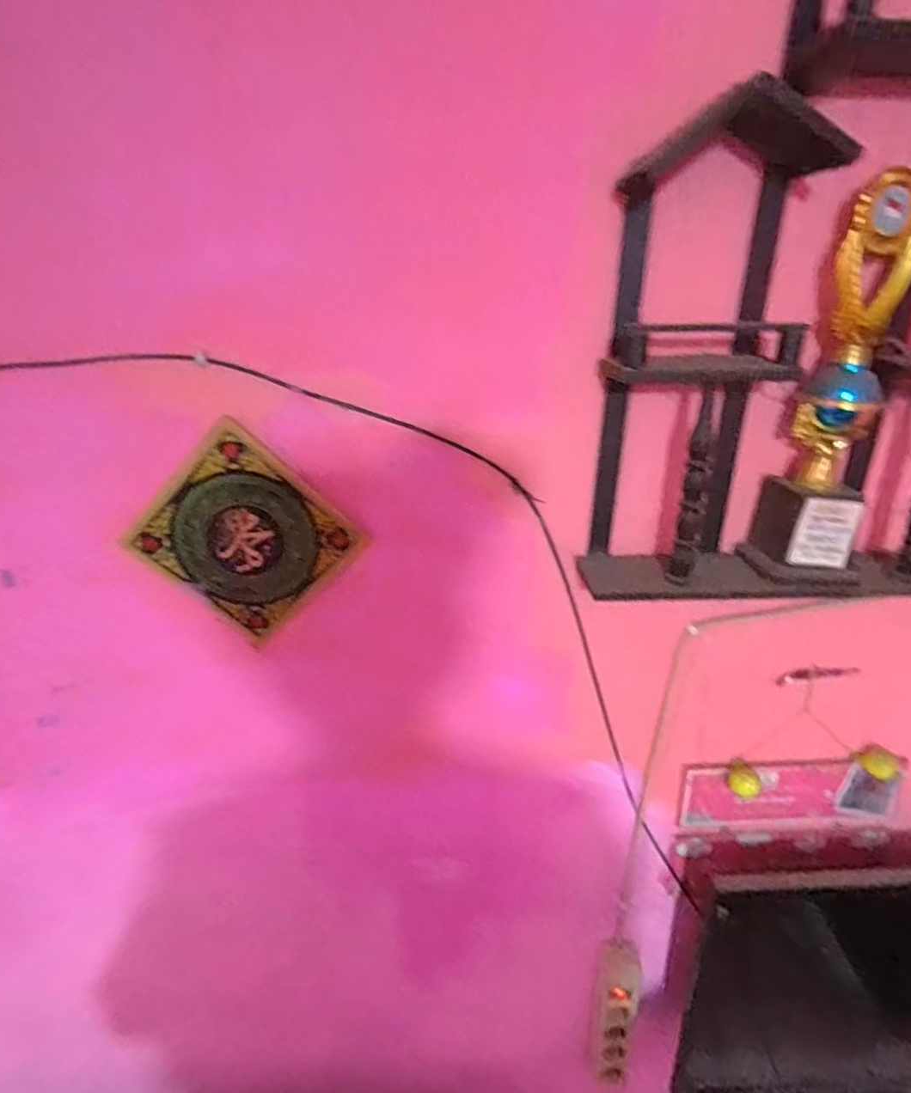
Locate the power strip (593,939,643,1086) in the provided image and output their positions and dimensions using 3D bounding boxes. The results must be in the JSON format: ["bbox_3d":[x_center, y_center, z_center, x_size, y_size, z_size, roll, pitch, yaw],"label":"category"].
[{"bbox_3d":[0.247,0.737,0.993,0.058,0.276,0.049,9,22,20],"label":"power strip"}]

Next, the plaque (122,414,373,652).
[{"bbox_3d":[-0.237,-0.001,0.719,0.201,0.212,0.024,41,19,-21],"label":"plaque"}]

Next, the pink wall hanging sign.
[{"bbox_3d":[0.463,0.329,0.856,0.293,0.129,0.034,0,21,-2],"label":"pink wall hanging sign"}]

